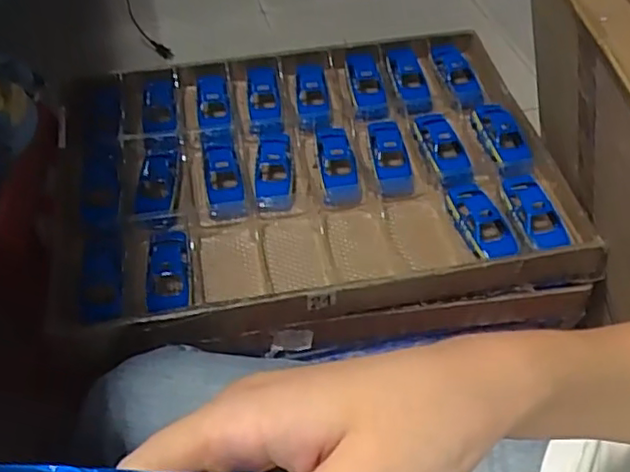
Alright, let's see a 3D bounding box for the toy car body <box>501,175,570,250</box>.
[{"bbox_3d":[0.286,-0.030,0.823,0.051,0.022,0.124,-8,51,-6],"label":"toy car body"}]

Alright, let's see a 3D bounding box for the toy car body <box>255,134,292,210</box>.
[{"bbox_3d":[-0.057,-0.089,0.865,0.048,0.028,0.120,0,50,0],"label":"toy car body"}]

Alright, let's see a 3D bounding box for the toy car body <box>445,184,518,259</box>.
[{"bbox_3d":[0.214,-0.021,0.814,0.051,0.026,0.118,-15,52,-12],"label":"toy car body"}]

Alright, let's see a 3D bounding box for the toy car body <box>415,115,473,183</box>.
[{"bbox_3d":[0.183,-0.125,0.894,0.047,0.025,0.142,-9,51,-7],"label":"toy car body"}]

